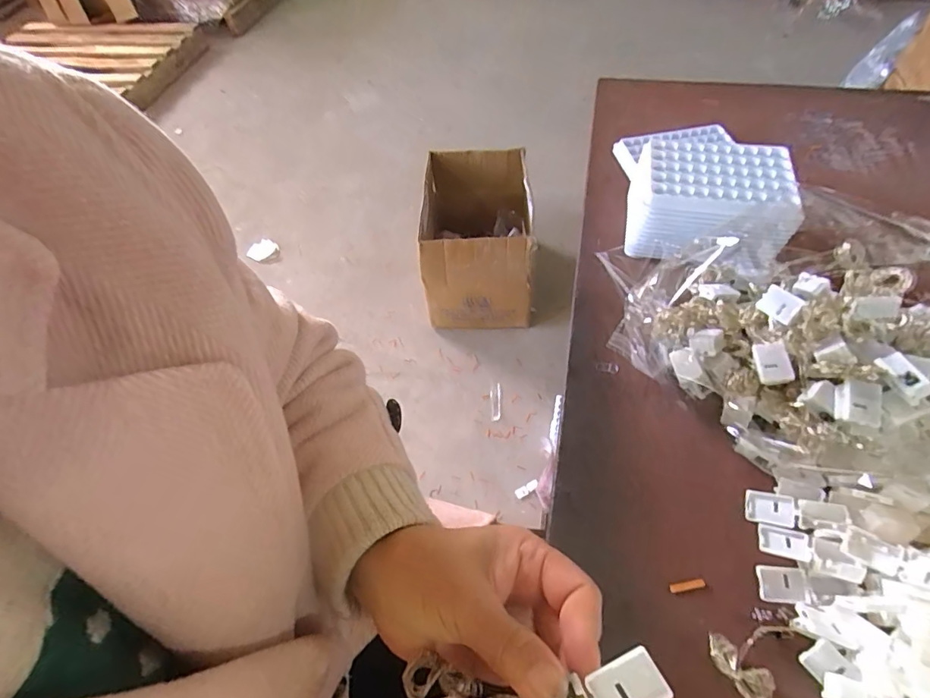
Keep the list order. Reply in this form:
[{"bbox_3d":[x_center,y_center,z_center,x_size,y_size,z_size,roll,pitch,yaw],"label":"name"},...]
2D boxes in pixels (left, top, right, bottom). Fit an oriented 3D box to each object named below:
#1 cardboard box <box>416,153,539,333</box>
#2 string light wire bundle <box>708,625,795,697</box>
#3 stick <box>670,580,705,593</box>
[{"bbox_3d":[0.038,-0.305,1.323,0.272,0.300,0.429,-1,55,4],"label":"cardboard box"},{"bbox_3d":[0.166,0.182,0.273,0.047,0.010,0.045,2,54,7],"label":"string light wire bundle"},{"bbox_3d":[0.142,0.151,0.305,0.022,0.004,0.005,-10,54,-1],"label":"stick"}]

